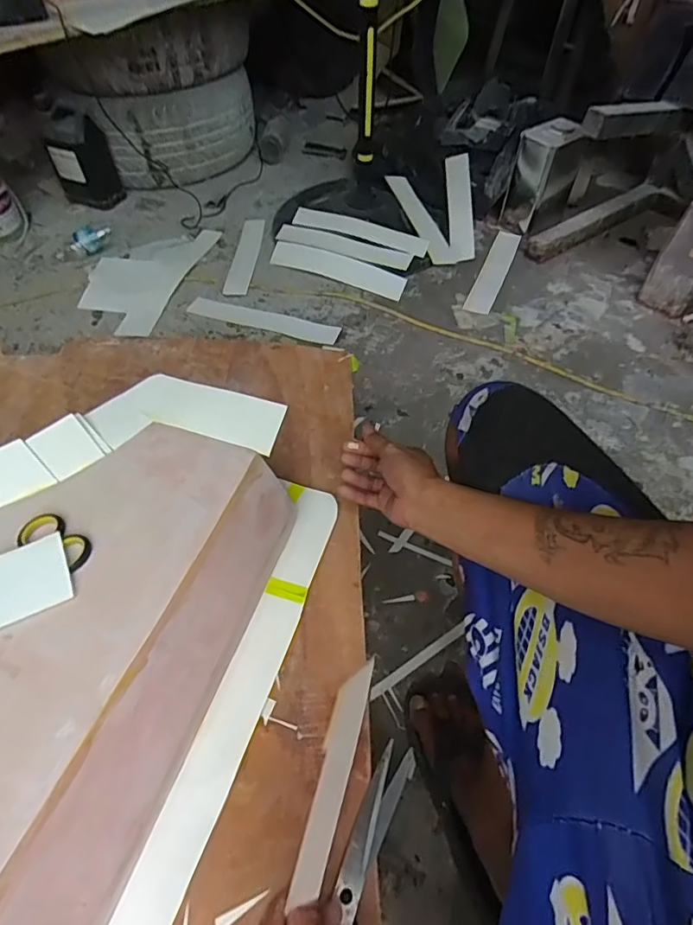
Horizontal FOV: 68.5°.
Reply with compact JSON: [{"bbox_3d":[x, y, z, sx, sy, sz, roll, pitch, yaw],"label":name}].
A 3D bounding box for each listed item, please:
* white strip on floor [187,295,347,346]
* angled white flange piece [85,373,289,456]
[{"bbox_3d":[-0.195,-0.334,1.188,0.366,0.008,0.066,15,55,11],"label":"white strip on floor"},{"bbox_3d":[-0.151,-0.049,0.495,0.178,0.018,0.077,3,54,3],"label":"angled white flange piece"}]

